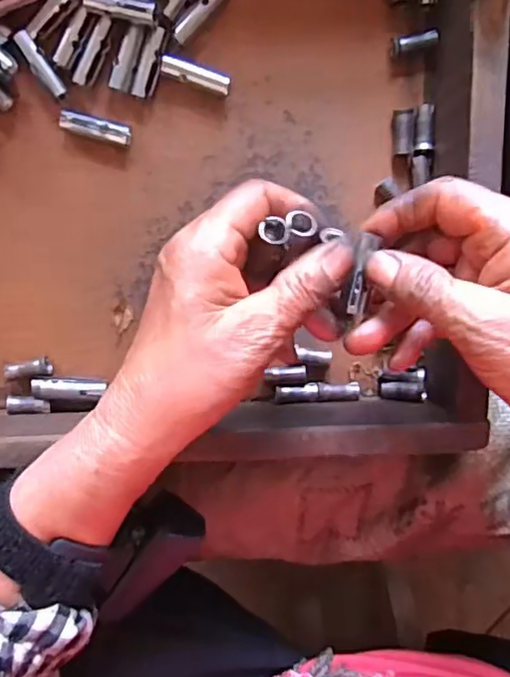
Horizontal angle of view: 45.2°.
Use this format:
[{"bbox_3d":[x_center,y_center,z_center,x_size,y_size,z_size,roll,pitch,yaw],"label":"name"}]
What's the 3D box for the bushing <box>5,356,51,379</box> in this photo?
[{"bbox_3d":[-0.130,0.017,0.350,0.026,0.010,0.010,-7,99,3],"label":"bushing"}]

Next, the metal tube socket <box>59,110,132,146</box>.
[{"bbox_3d":[-0.086,-0.114,0.331,0.037,0.011,0.011,14,99,0],"label":"metal tube socket"}]

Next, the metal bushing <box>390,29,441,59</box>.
[{"bbox_3d":[0.086,-0.161,0.330,0.025,0.007,0.009,-14,98,4],"label":"metal bushing"}]

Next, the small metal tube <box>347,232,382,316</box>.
[{"bbox_3d":[0.048,-0.029,0.278,0.011,0.008,0.036,3,98,1],"label":"small metal tube"}]

